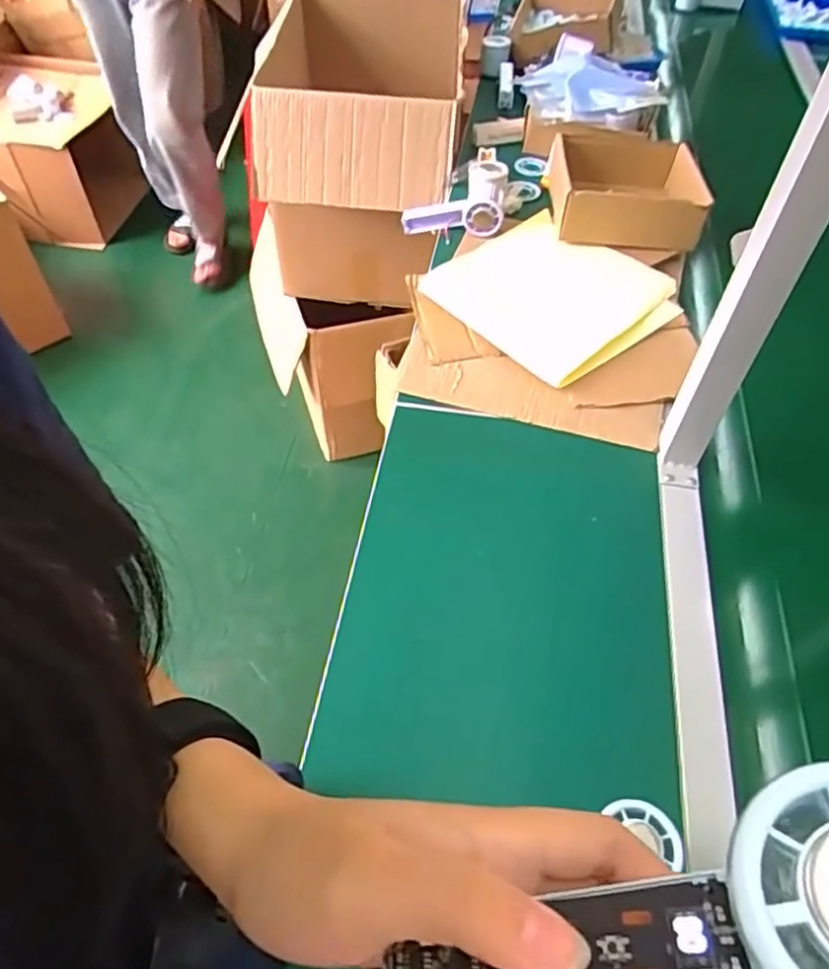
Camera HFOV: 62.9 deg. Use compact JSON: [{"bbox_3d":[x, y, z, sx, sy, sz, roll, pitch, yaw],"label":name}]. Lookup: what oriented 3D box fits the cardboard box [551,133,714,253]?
[{"bbox_3d":[0.309,-0.427,0.991,0.208,0.084,0.218,6,52,3],"label":"cardboard box"}]

